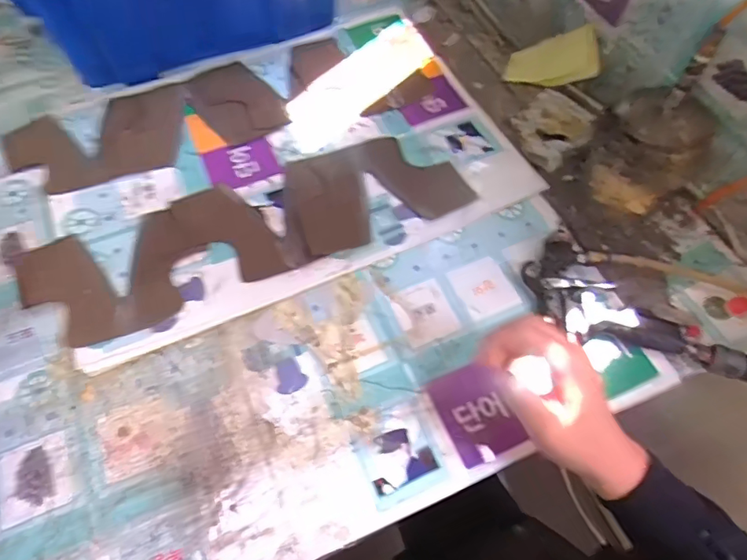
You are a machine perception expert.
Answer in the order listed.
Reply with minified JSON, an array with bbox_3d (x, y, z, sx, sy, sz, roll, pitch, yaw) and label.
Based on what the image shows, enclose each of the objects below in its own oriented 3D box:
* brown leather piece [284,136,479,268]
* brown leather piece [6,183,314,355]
[{"bbox_3d":[-0.005,-0.107,0.585,0.209,0.007,0.134,-20,64,-12],"label":"brown leather piece"},{"bbox_3d":[-0.230,-0.019,0.539,0.277,0.011,0.142,-20,62,-12],"label":"brown leather piece"}]

